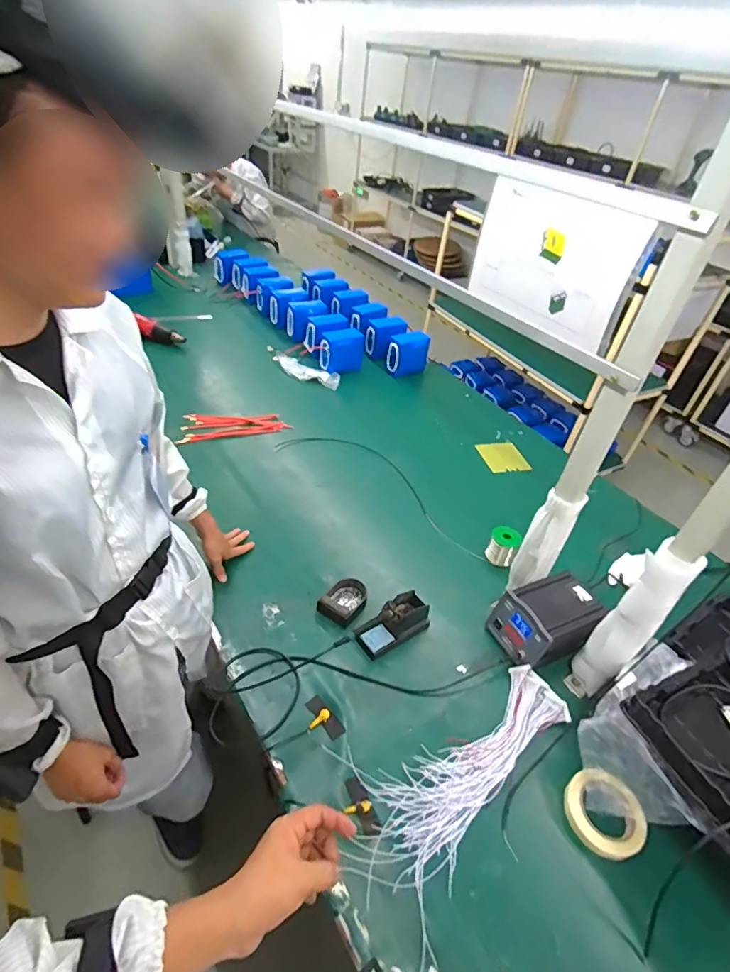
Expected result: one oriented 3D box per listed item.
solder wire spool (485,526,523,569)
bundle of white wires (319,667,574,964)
[{"bbox_3d":[0.326,0.148,1.166,0.068,0.083,0.068,5,41,-4],"label":"solder wire spool"},{"bbox_3d":[0.170,0.448,0.789,0.429,0.021,0.169,-27,52,-31],"label":"bundle of white wires"}]

